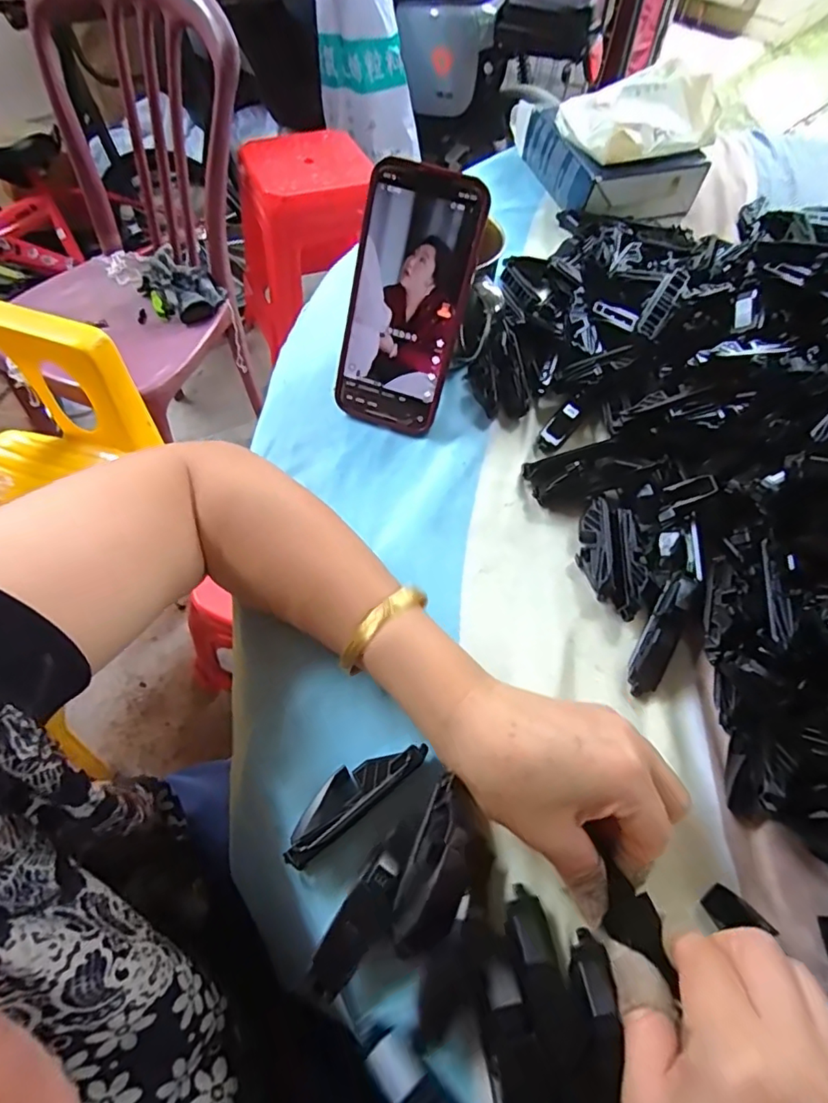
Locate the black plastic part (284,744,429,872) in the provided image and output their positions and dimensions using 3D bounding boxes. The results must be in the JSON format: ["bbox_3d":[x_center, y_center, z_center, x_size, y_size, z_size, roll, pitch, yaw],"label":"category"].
[{"bbox_3d":[-0.030,0.120,0.273,0.080,0.019,0.022,-34,67,-21],"label":"black plastic part"}]

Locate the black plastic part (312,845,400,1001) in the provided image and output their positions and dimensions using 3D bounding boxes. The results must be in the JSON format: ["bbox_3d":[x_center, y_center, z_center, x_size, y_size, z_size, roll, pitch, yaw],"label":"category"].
[{"bbox_3d":[-0.025,0.166,0.243,0.020,0.011,0.061,27,78,12],"label":"black plastic part"}]

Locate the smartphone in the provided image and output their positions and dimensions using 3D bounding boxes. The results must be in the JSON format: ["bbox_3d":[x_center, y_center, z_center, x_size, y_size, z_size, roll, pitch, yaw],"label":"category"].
[{"bbox_3d":[-0.005,-0.163,0.372,0.076,0.160,0.013,19,28,8],"label":"smartphone"}]

